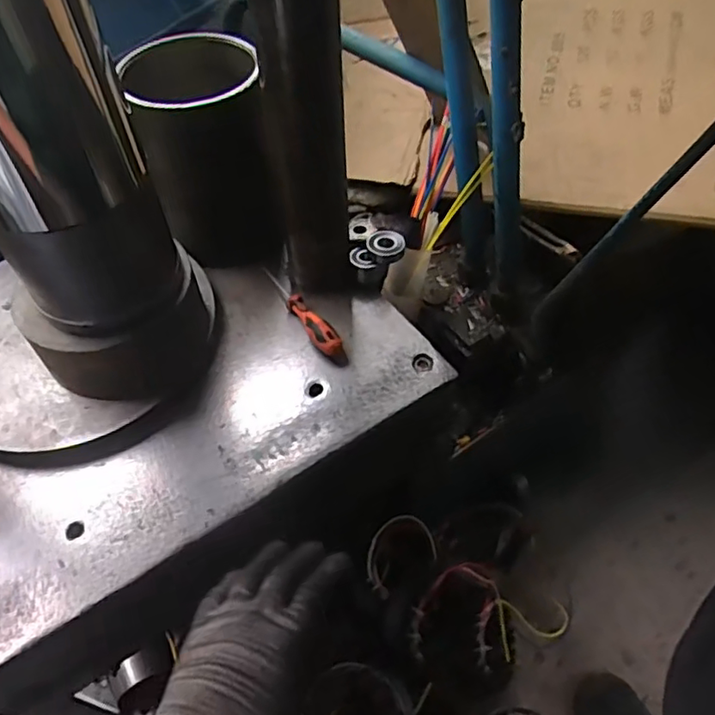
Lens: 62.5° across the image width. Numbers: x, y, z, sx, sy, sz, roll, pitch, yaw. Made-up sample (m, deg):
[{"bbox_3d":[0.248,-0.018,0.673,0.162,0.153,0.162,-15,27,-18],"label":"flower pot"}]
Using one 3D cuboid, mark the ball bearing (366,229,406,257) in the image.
[{"bbox_3d":[0.029,-0.120,0.615,0.038,0.005,0.033,-21,66,0],"label":"ball bearing"}]

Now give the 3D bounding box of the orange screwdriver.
[{"bbox_3d":[-0.058,-0.049,0.597,0.021,0.024,0.155,-30,58,-19],"label":"orange screwdriver"}]

